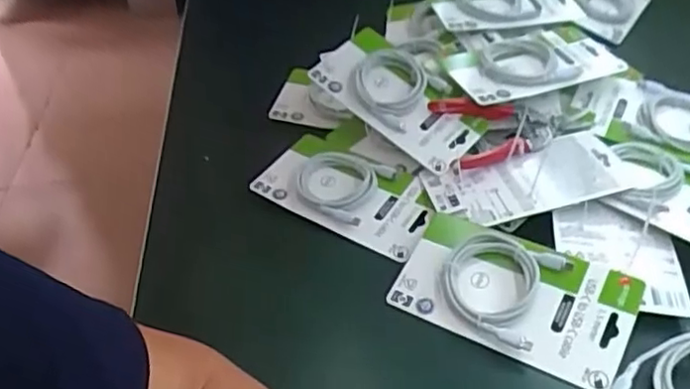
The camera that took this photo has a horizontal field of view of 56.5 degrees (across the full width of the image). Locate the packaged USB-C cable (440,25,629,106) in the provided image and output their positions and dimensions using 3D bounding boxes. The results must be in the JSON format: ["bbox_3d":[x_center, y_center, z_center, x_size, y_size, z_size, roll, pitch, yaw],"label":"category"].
[{"bbox_3d":[0.202,-0.149,0.697,0.189,0.029,0.108,-16,40,-14],"label":"packaged USB-C cable"}]

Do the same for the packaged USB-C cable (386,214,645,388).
[{"bbox_3d":[0.134,0.078,0.513,0.179,0.019,0.097,21,63,26],"label":"packaged USB-C cable"}]

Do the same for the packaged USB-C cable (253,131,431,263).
[{"bbox_3d":[0.007,-0.005,0.629,0.179,0.025,0.098,21,45,28],"label":"packaged USB-C cable"}]

